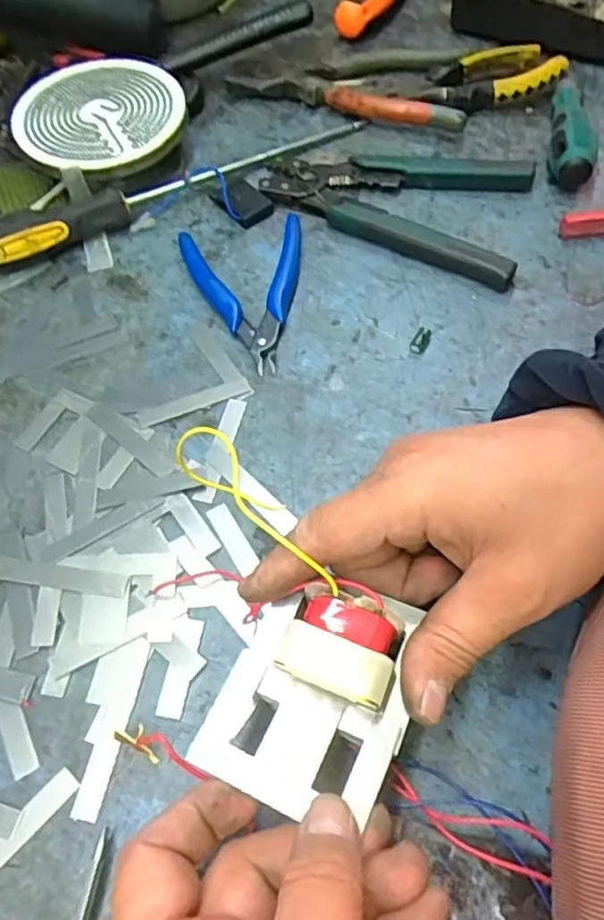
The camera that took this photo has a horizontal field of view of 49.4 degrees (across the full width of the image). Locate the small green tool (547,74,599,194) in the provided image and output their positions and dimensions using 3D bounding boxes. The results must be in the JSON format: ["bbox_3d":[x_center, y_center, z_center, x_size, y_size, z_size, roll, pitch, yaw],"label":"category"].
[{"bbox_3d":[0.194,-0.238,0.469,0.030,0.030,0.111,11,61,9],"label":"small green tool"}]

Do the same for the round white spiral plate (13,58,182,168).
[{"bbox_3d":[-0.144,-0.246,0.463,0.115,0.008,0.117,-23,61,-11],"label":"round white spiral plate"}]

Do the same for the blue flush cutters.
[{"bbox_3d":[-0.029,-0.105,0.410,0.078,0.014,0.117,-13,60,-6],"label":"blue flush cutters"}]

